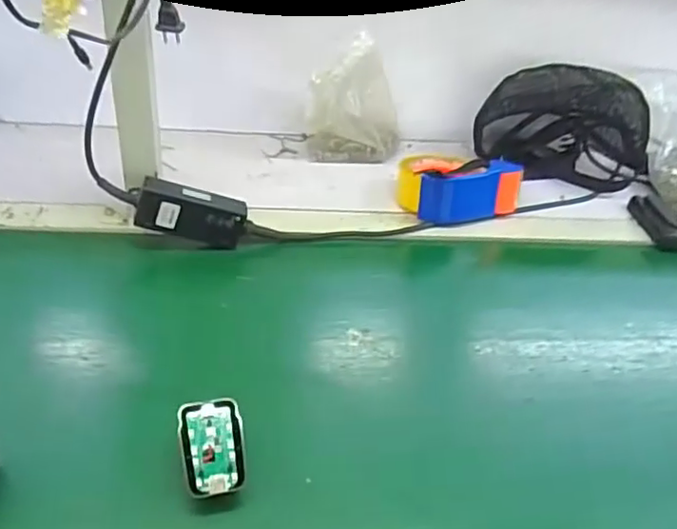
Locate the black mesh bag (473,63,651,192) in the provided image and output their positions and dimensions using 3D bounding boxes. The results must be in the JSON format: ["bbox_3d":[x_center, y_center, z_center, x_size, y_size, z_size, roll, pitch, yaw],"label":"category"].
[{"bbox_3d":[0.344,-0.215,0.906,0.250,0.142,0.123,17,37,14],"label":"black mesh bag"}]

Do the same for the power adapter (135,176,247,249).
[{"bbox_3d":[-0.160,-0.055,0.662,0.112,0.052,0.029,14,33,-20],"label":"power adapter"}]

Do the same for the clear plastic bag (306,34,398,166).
[{"bbox_3d":[0.025,-0.225,0.861,0.135,0.160,0.084,8,36,2],"label":"clear plastic bag"}]

